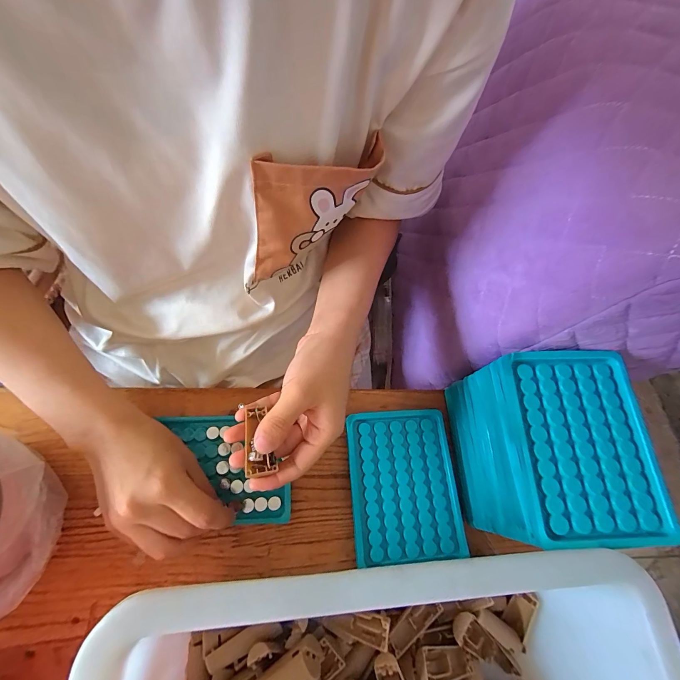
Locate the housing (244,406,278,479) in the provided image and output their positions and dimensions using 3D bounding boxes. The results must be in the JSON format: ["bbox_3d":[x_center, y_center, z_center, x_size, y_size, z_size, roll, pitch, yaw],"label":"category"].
[{"bbox_3d":[-0.060,0.073,0.234,0.019,0.007,0.047,-16,53,-5],"label":"housing"}]

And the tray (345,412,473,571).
[{"bbox_3d":[0.058,0.131,0.300,0.097,0.013,0.126,-5,70,0],"label":"tray"}]

